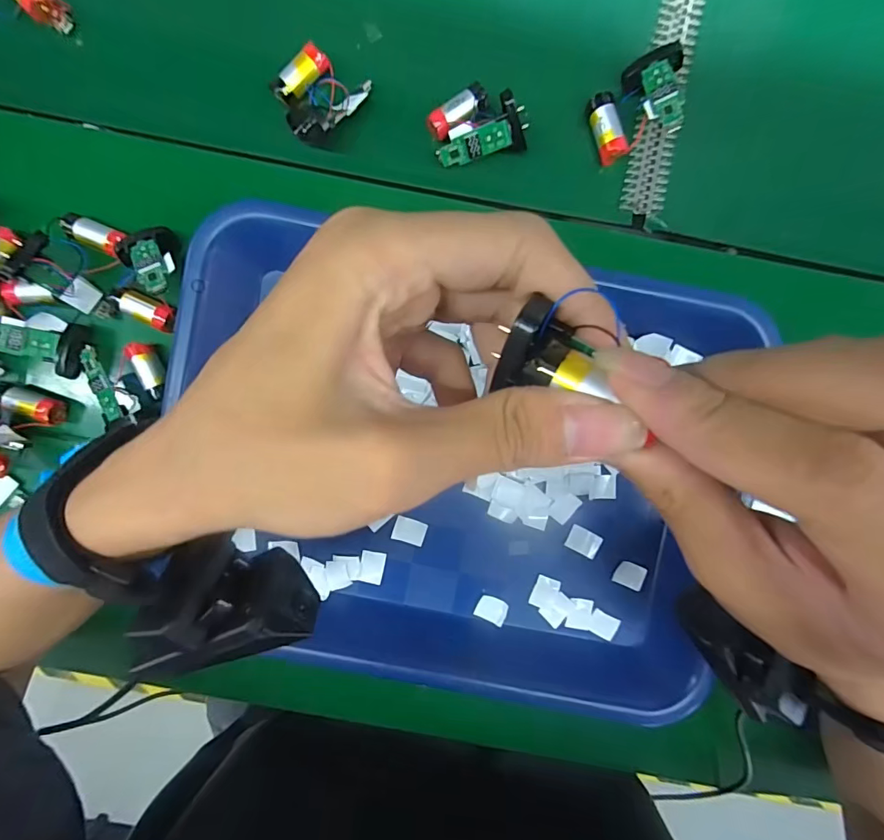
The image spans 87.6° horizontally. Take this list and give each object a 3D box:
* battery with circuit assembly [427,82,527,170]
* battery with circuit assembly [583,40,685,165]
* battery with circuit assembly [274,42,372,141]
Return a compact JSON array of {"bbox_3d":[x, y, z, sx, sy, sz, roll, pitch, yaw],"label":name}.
[{"bbox_3d":[0.020,-0.175,0.270,0.053,0.021,0.038,-14,95,3],"label":"battery with circuit assembly"},{"bbox_3d":[0.117,-0.184,0.269,0.056,0.033,0.048,-19,95,3],"label":"battery with circuit assembly"},{"bbox_3d":[-0.076,-0.192,0.274,0.041,0.021,0.051,32,95,-2],"label":"battery with circuit assembly"}]

